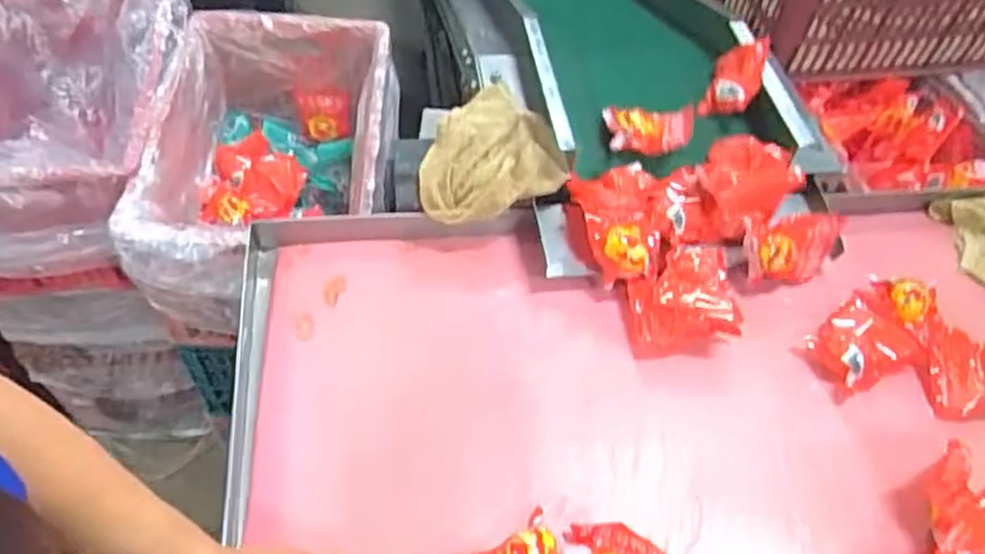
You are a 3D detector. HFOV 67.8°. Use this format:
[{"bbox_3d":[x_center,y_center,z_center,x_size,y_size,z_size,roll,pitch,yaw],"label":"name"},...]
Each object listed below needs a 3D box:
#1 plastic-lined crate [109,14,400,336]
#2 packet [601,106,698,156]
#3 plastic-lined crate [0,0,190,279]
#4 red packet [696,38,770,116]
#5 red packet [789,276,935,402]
[{"bbox_3d":[-0.310,-0.149,1.091,0.319,0.222,0.488,3,52,-4],"label":"plastic-lined crate"},{"bbox_3d":[0.188,-0.183,0.888,0.100,0.038,0.068,10,51,1],"label":"packet"},{"bbox_3d":[-0.635,-0.240,1.100,0.334,0.222,0.495,0,52,-7],"label":"plastic-lined crate"},{"bbox_3d":[0.314,-0.261,0.937,0.060,0.064,0.096,22,58,10],"label":"red packet"},{"bbox_3d":[0.433,0.062,0.820,0.193,0.042,0.093,-30,61,-27],"label":"red packet"}]

